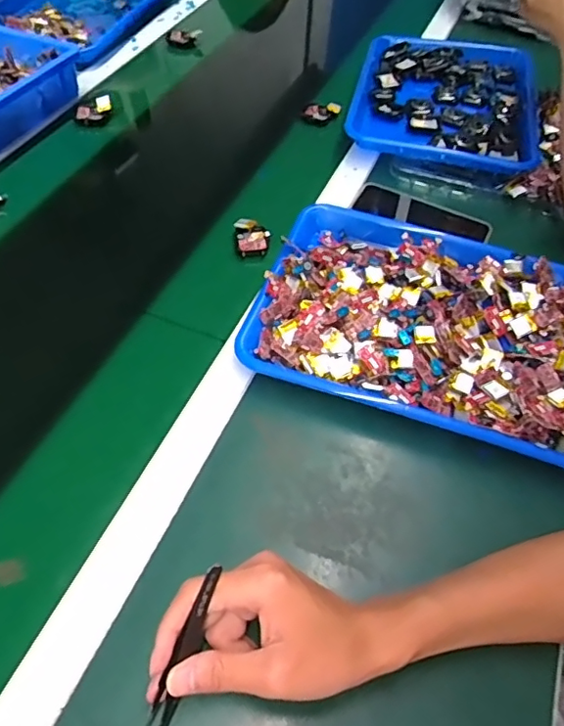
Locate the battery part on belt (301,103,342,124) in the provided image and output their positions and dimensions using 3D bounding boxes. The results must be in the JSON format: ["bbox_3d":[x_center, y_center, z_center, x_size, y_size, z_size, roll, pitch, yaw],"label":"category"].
[{"bbox_3d":[0.058,-0.371,0.816,0.056,0.021,0.028,8,51,4],"label":"battery part on belt"}]

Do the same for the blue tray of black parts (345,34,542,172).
[{"bbox_3d":[0.242,-0.395,0.816,0.257,0.051,0.329,12,52,7],"label":"blue tray of black parts"}]

